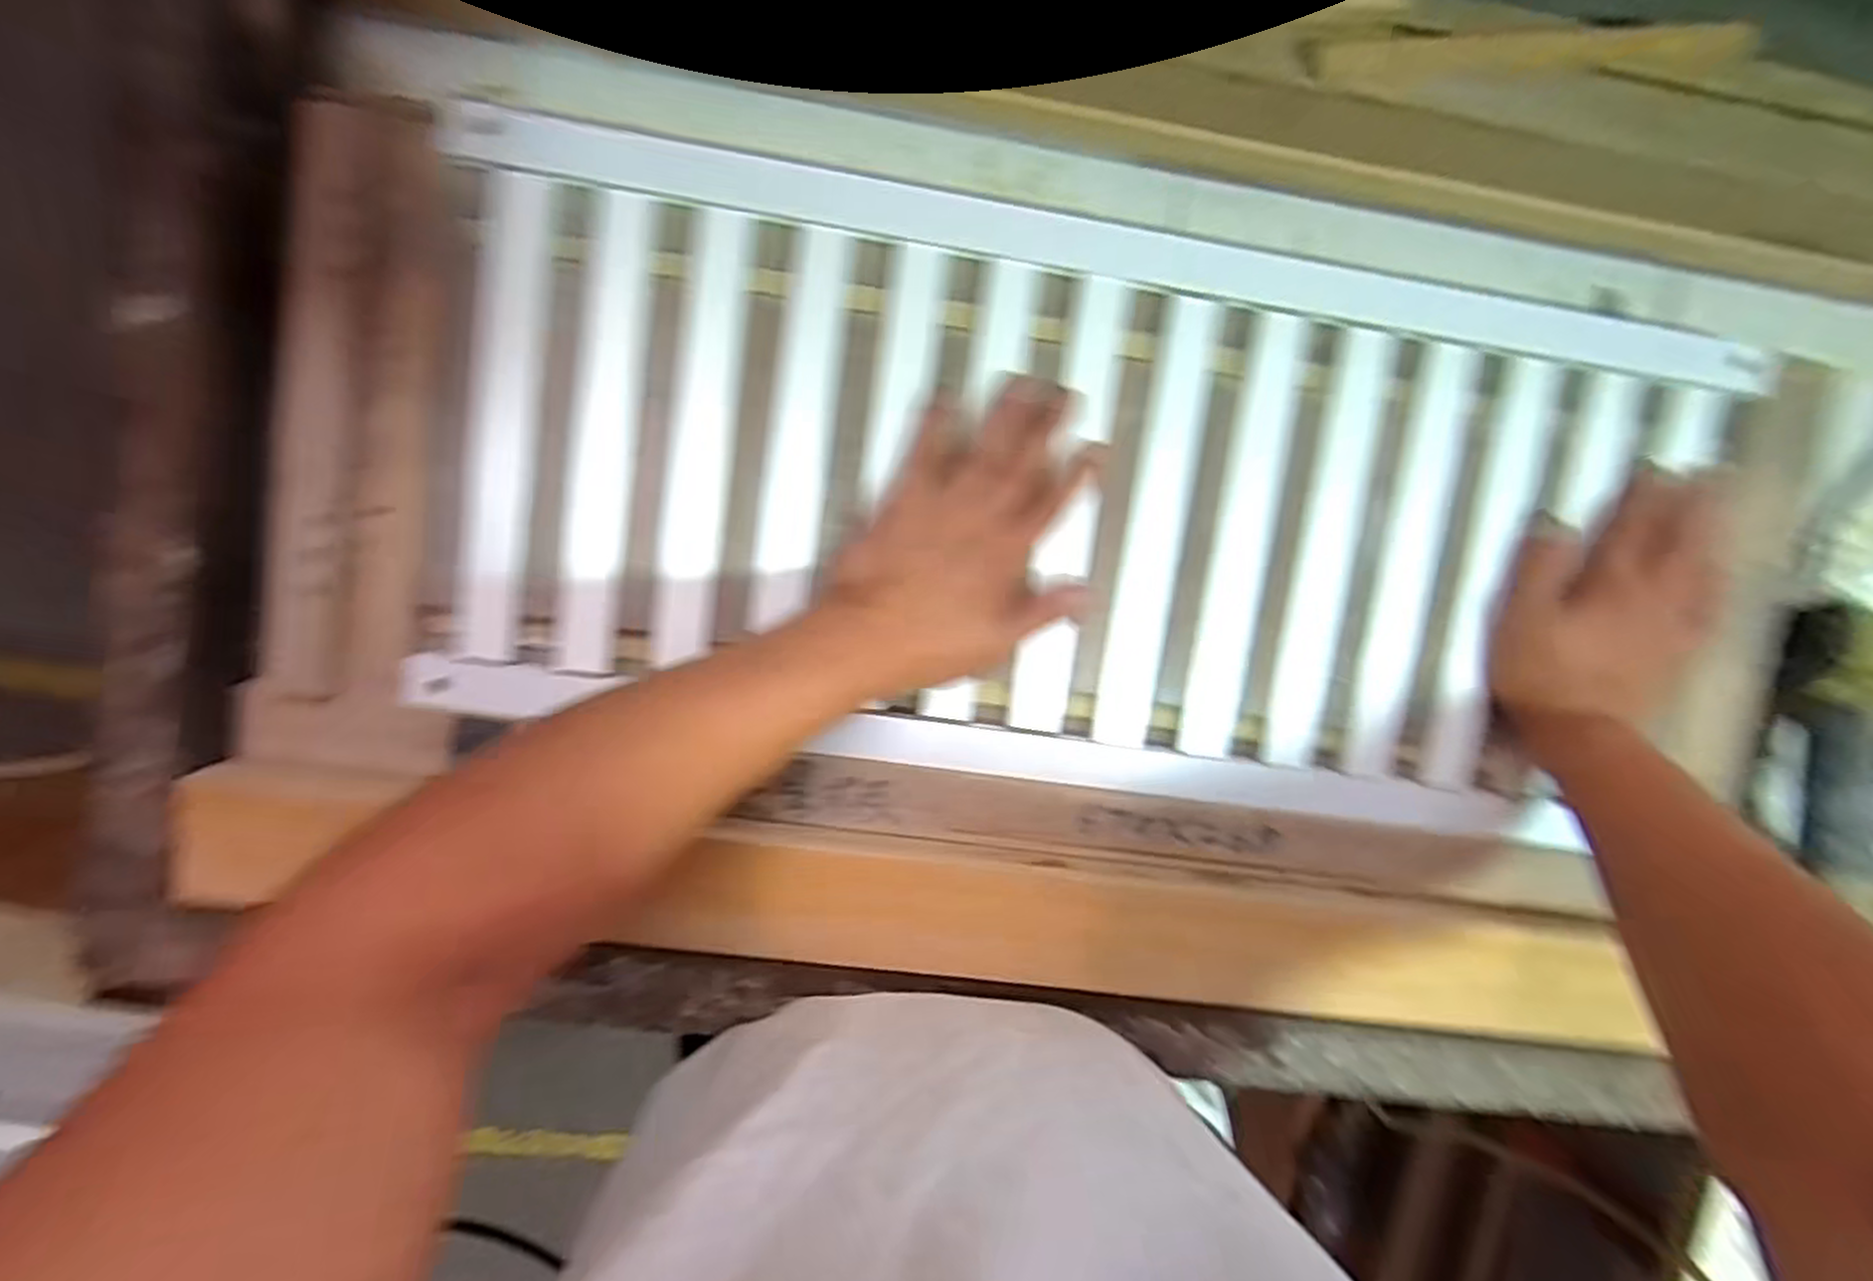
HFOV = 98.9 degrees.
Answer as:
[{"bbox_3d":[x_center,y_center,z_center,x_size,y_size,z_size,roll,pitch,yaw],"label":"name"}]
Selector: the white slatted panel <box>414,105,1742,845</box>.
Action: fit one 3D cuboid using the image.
[{"bbox_3d":[0.074,-0.074,0.419,0.601,0.042,0.291,8,93,-5],"label":"white slatted panel"}]

